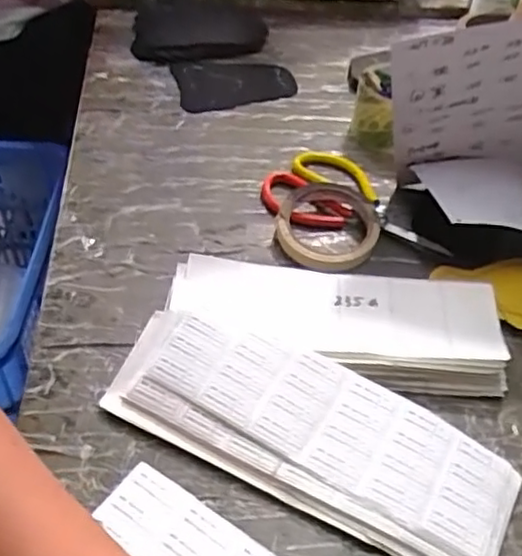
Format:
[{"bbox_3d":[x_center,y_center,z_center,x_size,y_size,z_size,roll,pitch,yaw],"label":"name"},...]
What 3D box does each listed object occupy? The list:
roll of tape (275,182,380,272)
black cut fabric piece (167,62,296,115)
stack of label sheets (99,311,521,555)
[{"bbox_3d":[0.062,-0.050,0.618,0.095,0.022,0.103,2,45,-2],"label":"roll of tape"},{"bbox_3d":[-0.031,-0.235,0.801,0.138,0.014,0.099,-10,47,-14],"label":"black cut fabric piece"},{"bbox_3d":[0.035,0.102,0.462,0.277,0.031,0.104,22,48,17],"label":"stack of label sheets"}]

